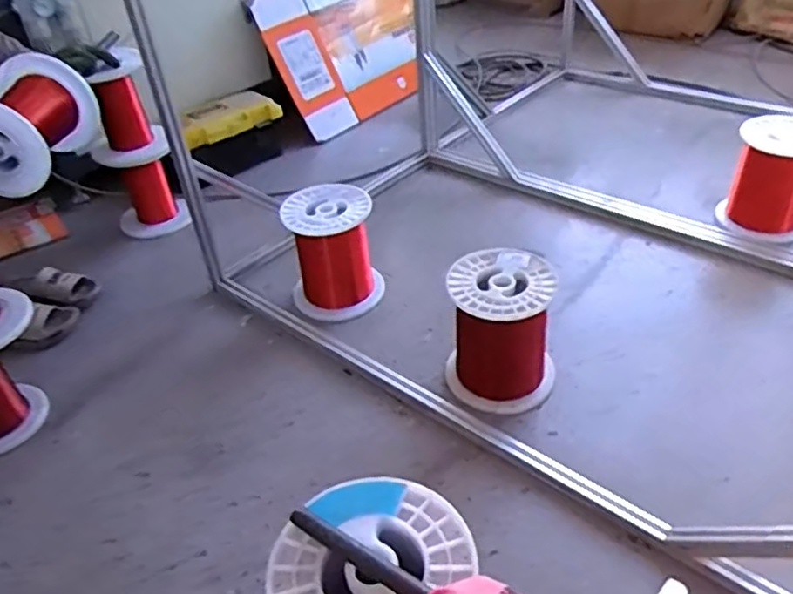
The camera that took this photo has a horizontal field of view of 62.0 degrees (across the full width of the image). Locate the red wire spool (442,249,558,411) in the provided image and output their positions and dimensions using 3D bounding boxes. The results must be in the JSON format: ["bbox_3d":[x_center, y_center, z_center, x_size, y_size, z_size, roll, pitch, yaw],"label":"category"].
[{"bbox_3d":[0.198,0.069,1.261,0.199,0.247,0.192,-4,40,3],"label":"red wire spool"}]

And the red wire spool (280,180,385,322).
[{"bbox_3d":[-0.147,-0.107,1.532,0.193,0.263,0.183,-4,40,3],"label":"red wire spool"}]

